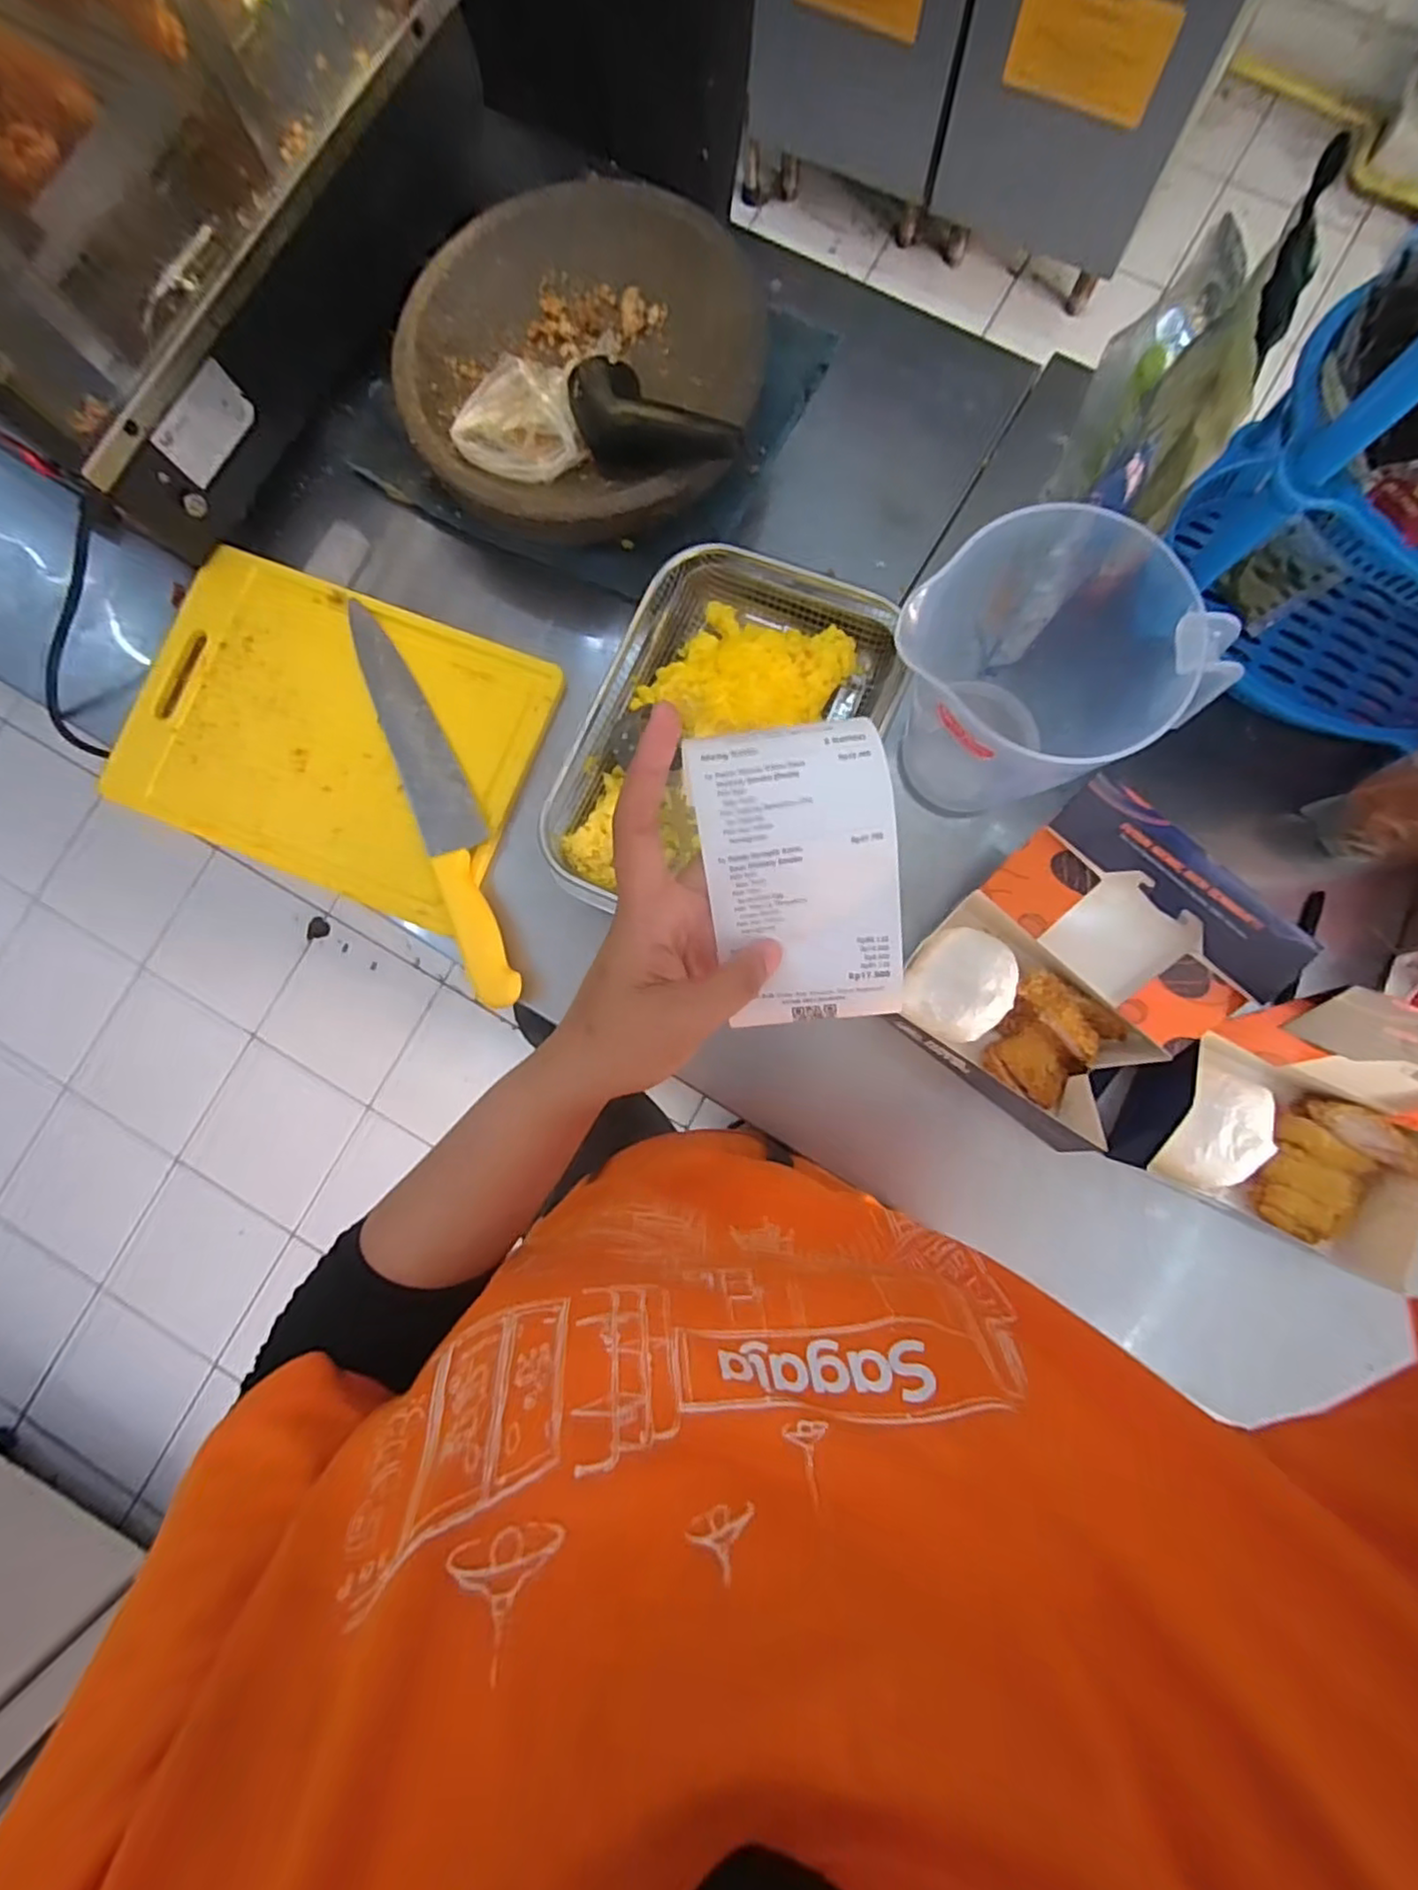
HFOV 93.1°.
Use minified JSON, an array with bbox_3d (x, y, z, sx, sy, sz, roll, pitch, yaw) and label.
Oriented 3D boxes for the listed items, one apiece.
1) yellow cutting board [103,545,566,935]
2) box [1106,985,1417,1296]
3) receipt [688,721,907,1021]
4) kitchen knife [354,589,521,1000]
[{"bbox_3d":[-0.320,-0.181,0.568,0.345,0.023,0.244,22,87,4],"label":"yellow cutting board"},{"bbox_3d":[0.401,0.123,0.419,0.178,0.146,0.135,24,87,4],"label":"box"},{"bbox_3d":[0.038,-0.032,0.285,0.076,0.025,0.126,-8,108,2],"label":"receipt"},{"bbox_3d":[-0.223,-0.122,0.546,0.048,0.028,0.360,-23,85,0],"label":"kitchen knife"}]

